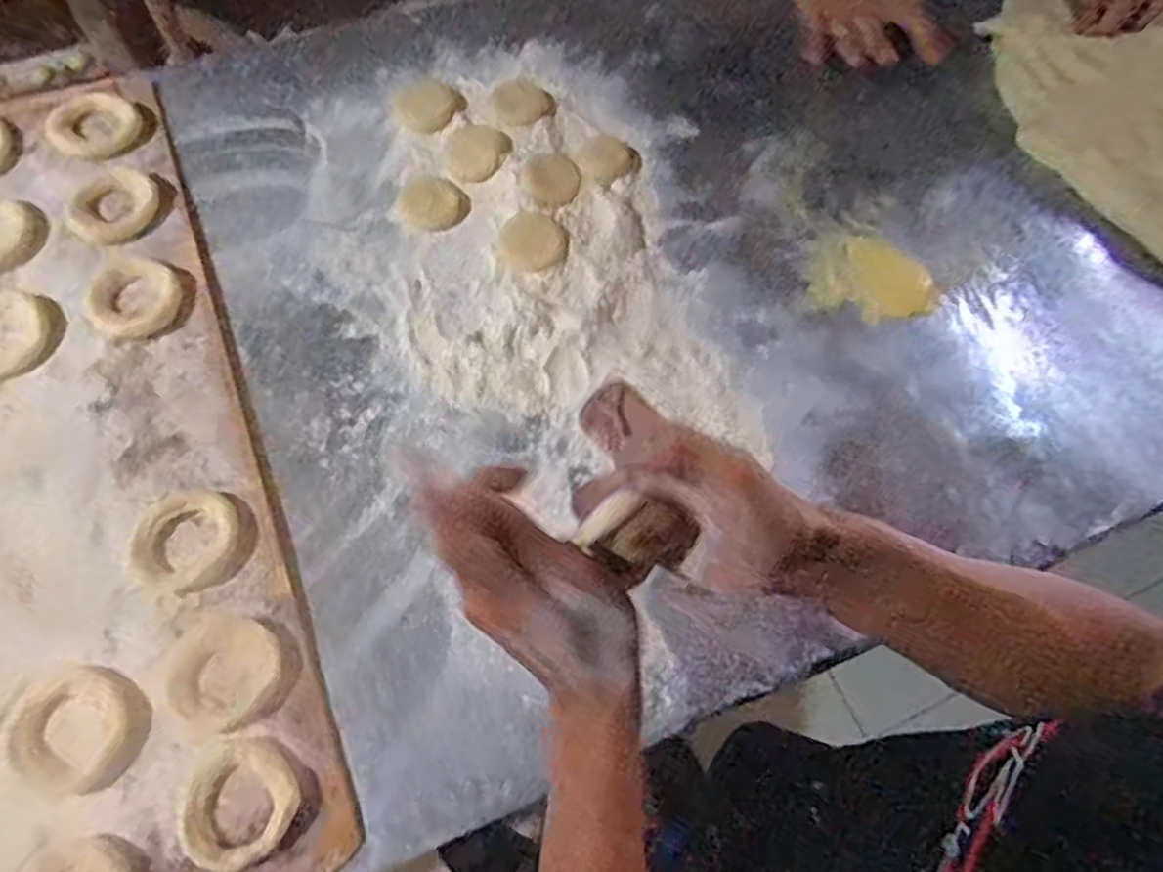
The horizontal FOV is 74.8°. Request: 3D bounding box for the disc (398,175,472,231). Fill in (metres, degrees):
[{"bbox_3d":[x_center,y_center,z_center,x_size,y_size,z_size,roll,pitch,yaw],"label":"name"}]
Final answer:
[{"bbox_3d":[-0.117,-0.185,0.597,0.055,0.008,0.048,33,69,9],"label":"disc"}]

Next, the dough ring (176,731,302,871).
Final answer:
[{"bbox_3d":[-0.190,0.202,0.423,0.062,0.011,0.065,2,68,-4],"label":"dough ring"}]

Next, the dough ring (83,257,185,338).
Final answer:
[{"bbox_3d":[-0.312,-0.097,0.530,0.053,0.017,0.060,43,71,13],"label":"dough ring"}]

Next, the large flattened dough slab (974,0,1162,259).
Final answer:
[{"bbox_3d":[0.479,-0.269,0.650,0.151,0.055,0.333,-32,74,-16],"label":"large flattened dough slab"}]

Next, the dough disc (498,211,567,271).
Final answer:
[{"bbox_3d":[-0.037,-0.147,0.575,0.049,0.007,0.048,2,68,-4],"label":"dough disc"}]

